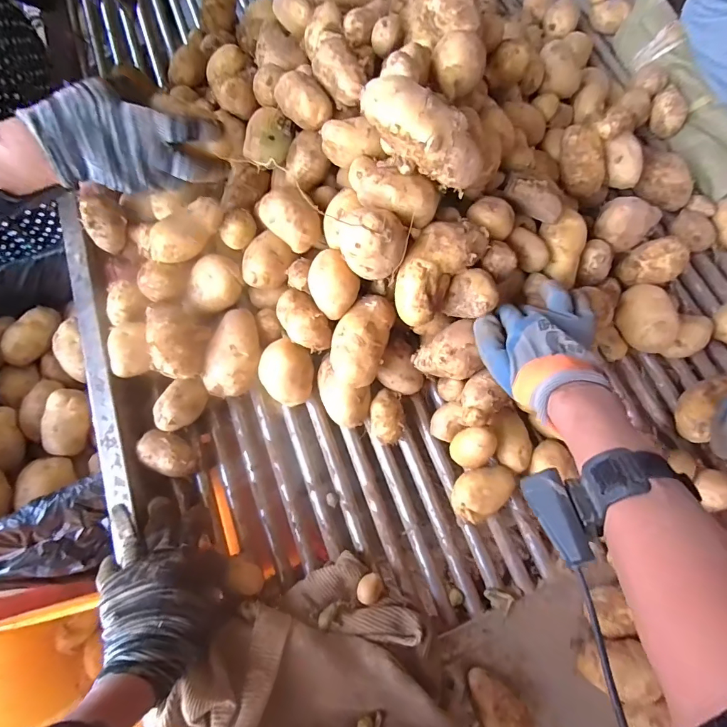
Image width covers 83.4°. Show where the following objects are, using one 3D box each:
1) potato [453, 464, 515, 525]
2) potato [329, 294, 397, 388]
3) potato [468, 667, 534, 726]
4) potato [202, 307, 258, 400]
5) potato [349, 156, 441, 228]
[{"bbox_3d":[0.132,0.146,0.468,0.071,0.043,0.049,-35,71,-12],"label":"potato"},{"bbox_3d":[-0.002,-0.024,0.473,0.059,0.053,0.102,15,69,8],"label":"potato"},{"bbox_3d":[0.134,0.344,0.401,0.045,0.034,0.083,-42,73,-14],"label":"potato"},{"bbox_3d":[-0.154,-0.013,0.496,0.056,0.046,0.102,16,69,8],"label":"potato"},{"bbox_3d":[0.030,-0.171,0.408,0.091,0.032,0.043,21,69,-7],"label":"potato"}]

